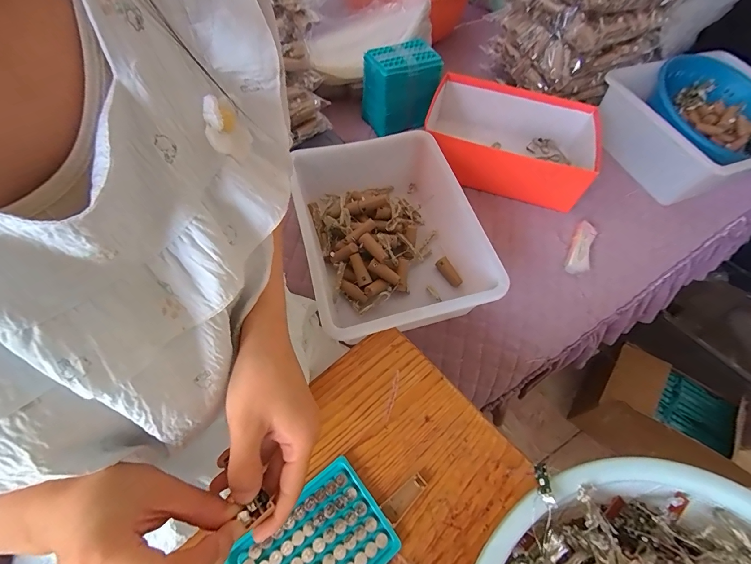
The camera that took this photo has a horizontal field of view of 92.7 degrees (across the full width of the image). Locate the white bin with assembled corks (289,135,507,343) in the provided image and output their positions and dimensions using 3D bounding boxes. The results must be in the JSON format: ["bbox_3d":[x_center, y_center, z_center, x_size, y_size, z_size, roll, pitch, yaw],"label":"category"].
[{"bbox_3d":[0.012,-0.089,0.571,0.242,0.108,0.364,-11,60,-10],"label":"white bin with assembled corks"}]

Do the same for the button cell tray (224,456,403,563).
[{"bbox_3d":[-0.056,0.242,0.323,0.132,0.009,0.094,-33,66,-21],"label":"button cell tray"}]

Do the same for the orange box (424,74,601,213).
[{"bbox_3d":[0.248,-0.265,0.685,0.305,0.098,0.217,21,60,10],"label":"orange box"}]

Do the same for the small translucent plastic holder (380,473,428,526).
[{"bbox_3d":[0.029,0.210,0.349,0.049,0.008,0.020,-33,66,-21],"label":"small translucent plastic holder"}]

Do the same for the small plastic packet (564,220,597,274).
[{"bbox_3d":[0.357,-0.059,0.618,0.035,0.008,0.108,24,71,15],"label":"small plastic packet"}]

